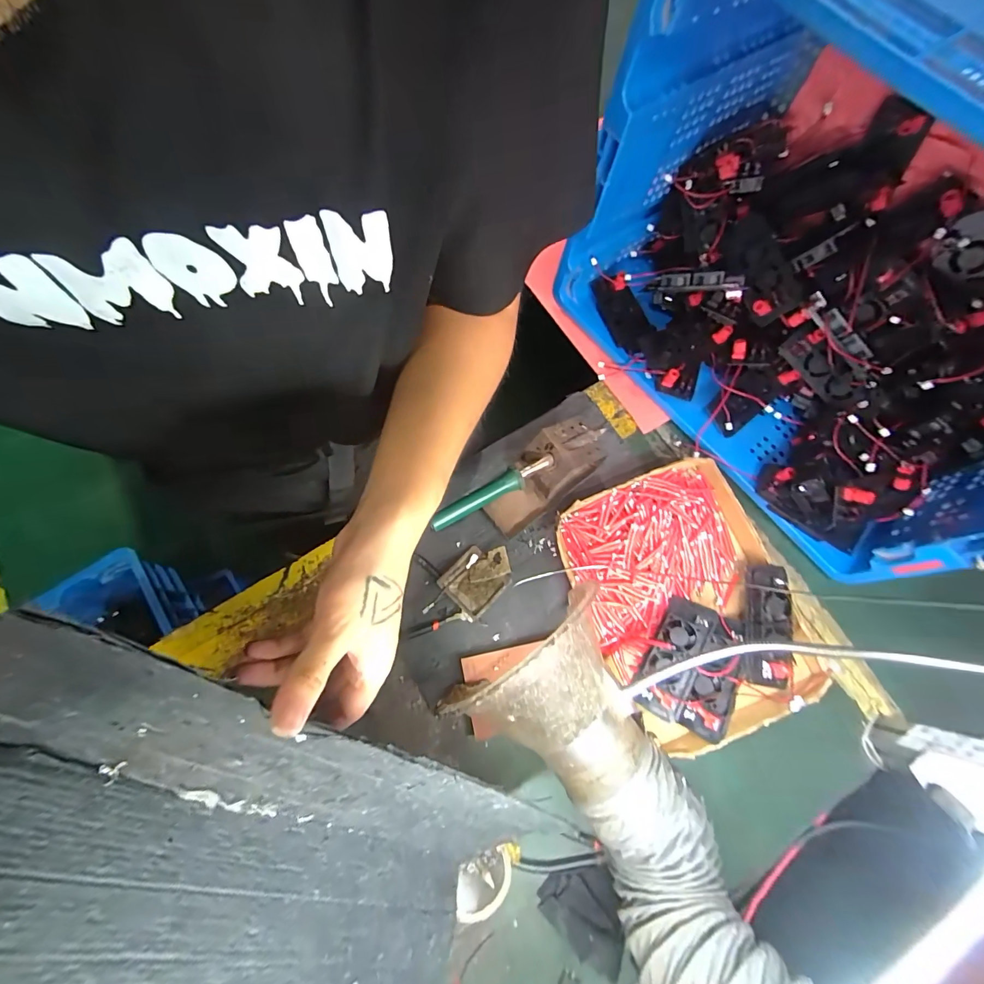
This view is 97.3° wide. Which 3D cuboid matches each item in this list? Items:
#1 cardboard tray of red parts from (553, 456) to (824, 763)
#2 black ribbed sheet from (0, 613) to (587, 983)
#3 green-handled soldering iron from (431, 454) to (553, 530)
[{"bbox_3d":[0.241,0.129,0.539,0.243,0.050,0.317,-20,75,-7],"label":"cardboard tray of red parts"},{"bbox_3d":[-0.127,0.236,0.296,0.178,0.091,0.418,-52,125,-14],"label":"black ribbed sheet"},{"bbox_3d":[0.002,-0.001,0.541,0.169,0.033,0.024,-27,76,-9],"label":"green-handled soldering iron"}]

